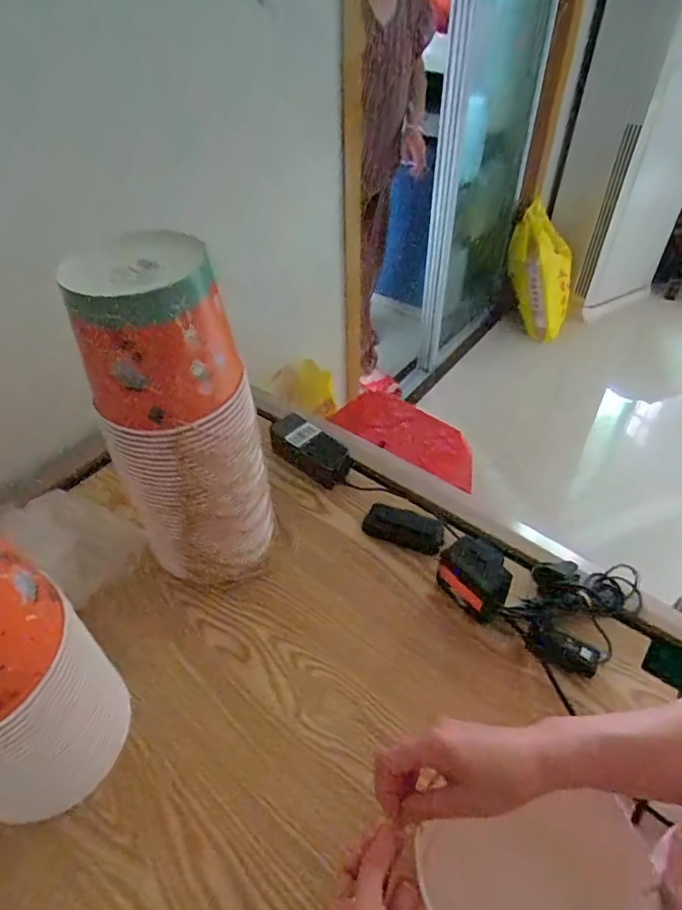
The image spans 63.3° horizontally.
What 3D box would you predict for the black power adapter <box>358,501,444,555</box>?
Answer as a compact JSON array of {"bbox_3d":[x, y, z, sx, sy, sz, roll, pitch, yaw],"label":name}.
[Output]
[{"bbox_3d":[0.085,0.098,0.744,0.105,0.026,0.044,16,47,18],"label":"black power adapter"}]

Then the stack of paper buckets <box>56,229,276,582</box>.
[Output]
[{"bbox_3d":[-0.168,-0.022,0.615,0.151,0.402,0.138,-8,44,-6],"label":"stack of paper buckets"}]

